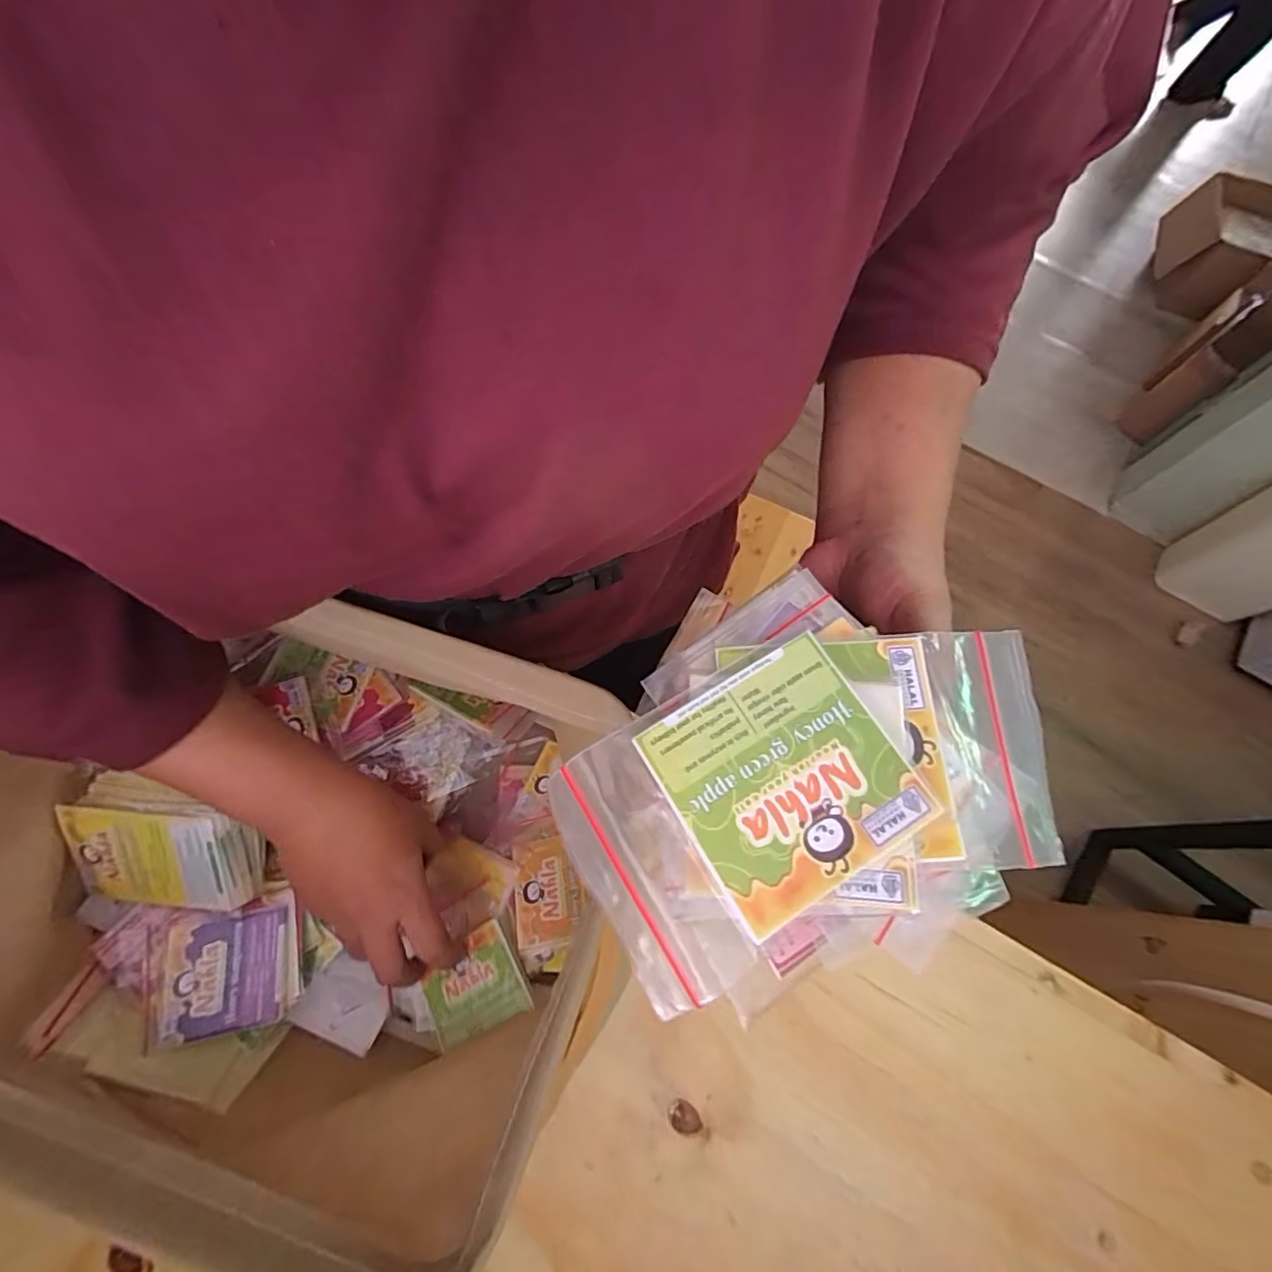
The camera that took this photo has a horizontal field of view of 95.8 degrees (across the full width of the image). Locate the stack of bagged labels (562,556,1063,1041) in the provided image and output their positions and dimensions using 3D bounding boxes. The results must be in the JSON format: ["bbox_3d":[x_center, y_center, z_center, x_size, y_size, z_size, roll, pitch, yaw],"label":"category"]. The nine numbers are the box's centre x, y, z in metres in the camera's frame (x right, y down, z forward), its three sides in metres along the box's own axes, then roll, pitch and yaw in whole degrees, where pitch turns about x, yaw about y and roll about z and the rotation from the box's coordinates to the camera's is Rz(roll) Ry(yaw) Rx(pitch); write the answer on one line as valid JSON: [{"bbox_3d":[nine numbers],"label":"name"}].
[{"bbox_3d":[0.052,0.038,0.175,0.145,0.024,0.109,-23,73,-10],"label":"stack of bagged labels"}]

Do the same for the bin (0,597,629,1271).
[{"bbox_3d":[-0.201,0.135,0.329,0.338,0.169,0.253,15,70,3],"label":"bin"}]

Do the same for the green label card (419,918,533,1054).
[{"bbox_3d":[-0.102,0.216,0.355,0.064,0.005,0.053,-30,73,5],"label":"green label card"}]

